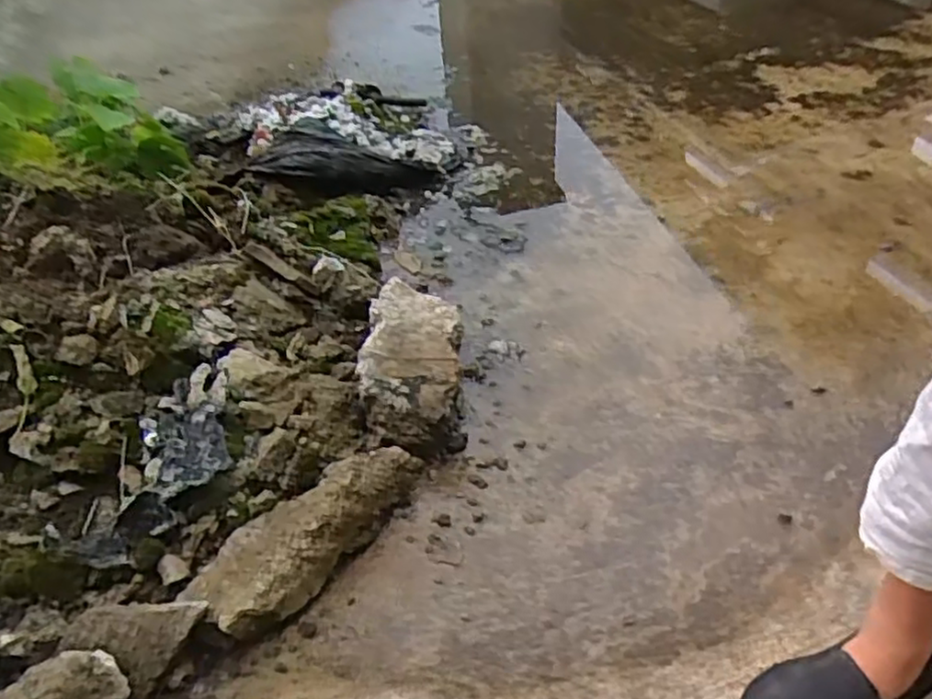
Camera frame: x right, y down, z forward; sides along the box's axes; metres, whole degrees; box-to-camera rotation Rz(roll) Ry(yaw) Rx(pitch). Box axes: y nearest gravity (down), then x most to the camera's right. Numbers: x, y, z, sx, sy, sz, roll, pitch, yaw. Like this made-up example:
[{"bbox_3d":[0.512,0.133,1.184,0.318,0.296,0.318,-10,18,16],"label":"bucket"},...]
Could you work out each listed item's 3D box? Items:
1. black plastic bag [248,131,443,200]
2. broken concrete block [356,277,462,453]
[{"bbox_3d":[-0.223,-0.362,1.415,0.392,0.092,0.126,0,38,-28],"label":"black plastic bag"},{"bbox_3d":[-0.075,0.029,0.998,0.133,0.121,0.254,-3,41,2],"label":"broken concrete block"}]

